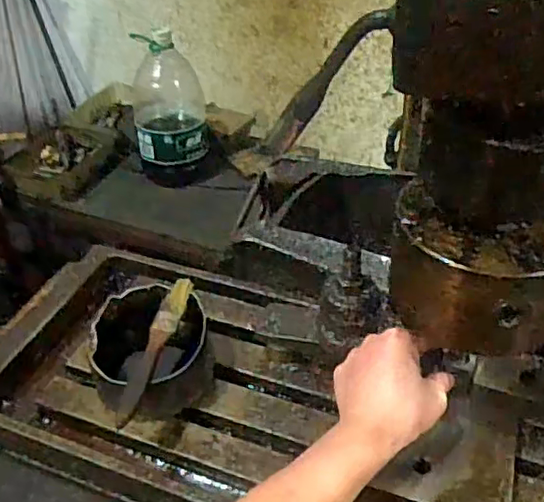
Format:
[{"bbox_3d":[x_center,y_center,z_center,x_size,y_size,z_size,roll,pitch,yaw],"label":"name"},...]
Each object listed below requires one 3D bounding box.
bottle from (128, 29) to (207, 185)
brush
[{"bbox_3d":[-0.249,-0.351,1.488,0.177,0.328,0.161,-9,41,-9],"label":"bottle"},{"bbox_3d":[-0.098,0.079,0.511,0.020,0.014,0.152,10,42,13],"label":"brush"}]

